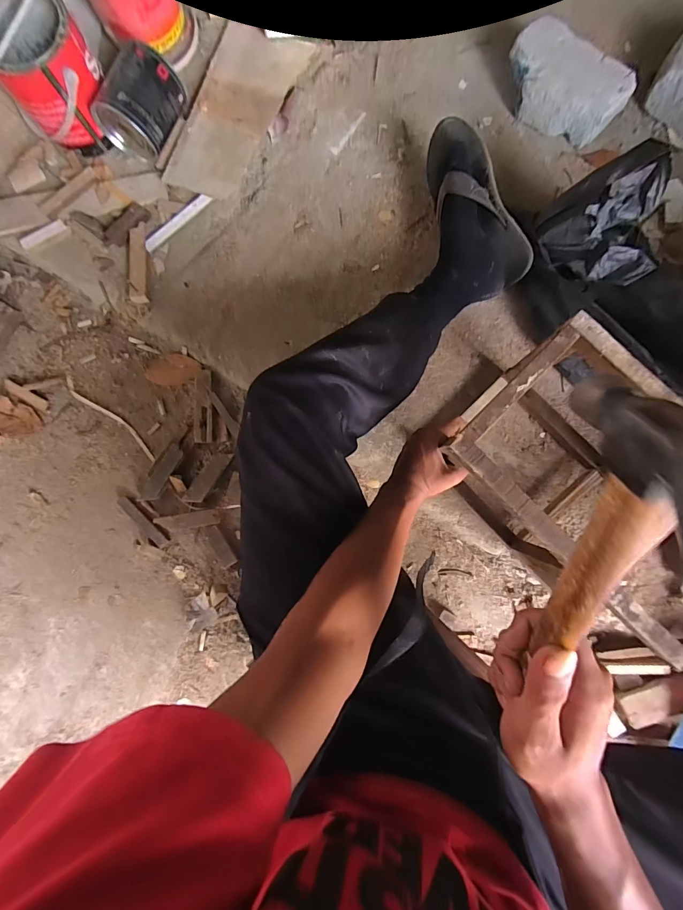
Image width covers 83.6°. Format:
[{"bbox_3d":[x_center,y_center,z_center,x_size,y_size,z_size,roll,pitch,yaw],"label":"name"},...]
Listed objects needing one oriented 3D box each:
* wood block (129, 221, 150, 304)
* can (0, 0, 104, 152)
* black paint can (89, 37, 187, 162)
[{"bbox_3d":[-0.364,-0.345,0.684,0.030,0.010,0.143,-3,87,-16],"label":"wood block"},{"bbox_3d":[-0.475,-0.629,0.636,0.149,0.141,0.152,-37,86,-2],"label":"can"},{"bbox_3d":[-0.347,-0.611,0.659,0.108,0.096,0.131,23,87,2],"label":"black paint can"}]

